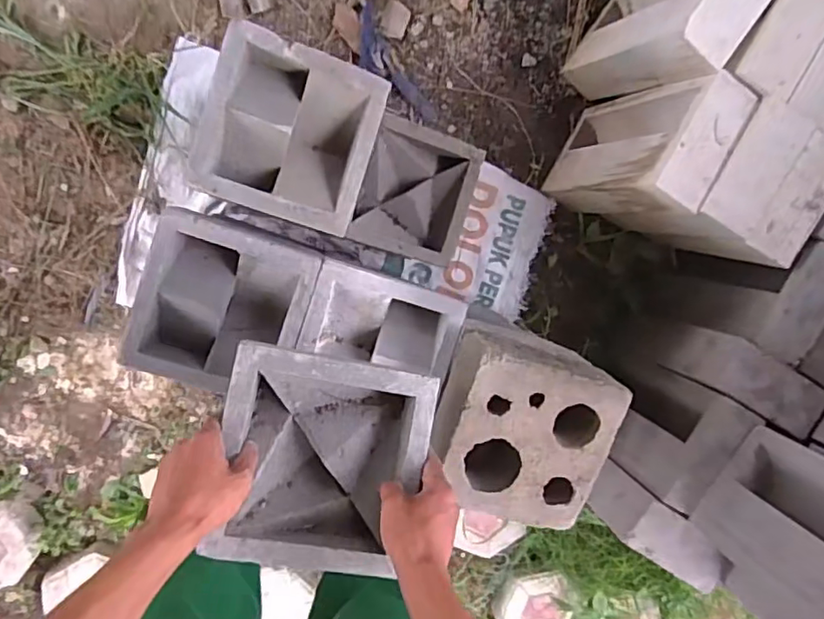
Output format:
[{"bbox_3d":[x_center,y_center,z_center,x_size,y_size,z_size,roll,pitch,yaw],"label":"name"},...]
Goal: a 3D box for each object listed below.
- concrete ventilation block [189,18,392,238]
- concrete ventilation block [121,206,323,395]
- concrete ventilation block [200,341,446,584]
[{"bbox_3d":[-0.146,-0.213,0.707,0.192,0.090,0.194,18,95,-9],"label":"concrete ventilation block"},{"bbox_3d":[-0.238,-0.003,0.739,0.196,0.076,0.211,18,95,-9],"label":"concrete ventilation block"},{"bbox_3d":[-0.087,0.145,0.572,0.194,0.068,0.195,11,93,-9],"label":"concrete ventilation block"}]

